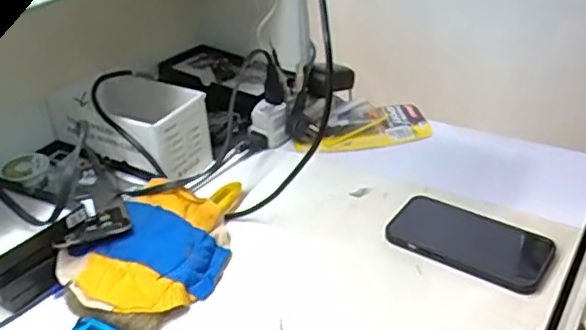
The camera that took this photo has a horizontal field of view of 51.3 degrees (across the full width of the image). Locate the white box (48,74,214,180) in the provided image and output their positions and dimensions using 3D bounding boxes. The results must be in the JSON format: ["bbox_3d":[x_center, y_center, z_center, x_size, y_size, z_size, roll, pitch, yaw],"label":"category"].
[{"bbox_3d":[-0.202,-0.048,0.758,0.185,0.084,0.101,15,38,29],"label":"white box"}]

